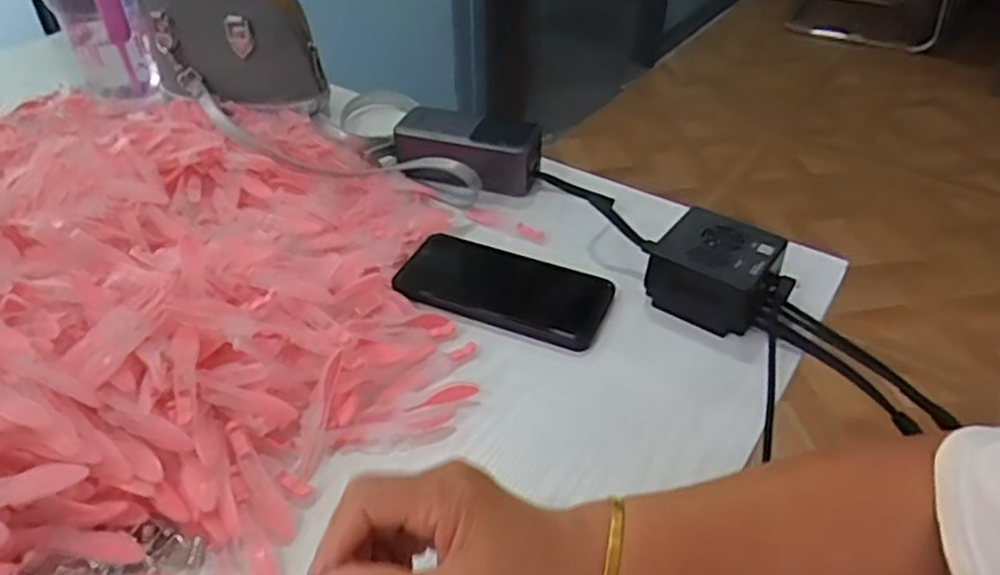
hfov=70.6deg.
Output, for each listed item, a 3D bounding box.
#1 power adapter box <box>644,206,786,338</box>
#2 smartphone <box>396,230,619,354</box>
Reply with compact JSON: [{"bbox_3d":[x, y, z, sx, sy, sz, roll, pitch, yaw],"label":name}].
[{"bbox_3d":[0.157,-0.012,0.517,0.082,0.052,0.073,26,47,27],"label":"power adapter box"},{"bbox_3d":[0.002,-0.003,0.534,0.158,0.009,0.083,15,42,16],"label":"smartphone"}]

